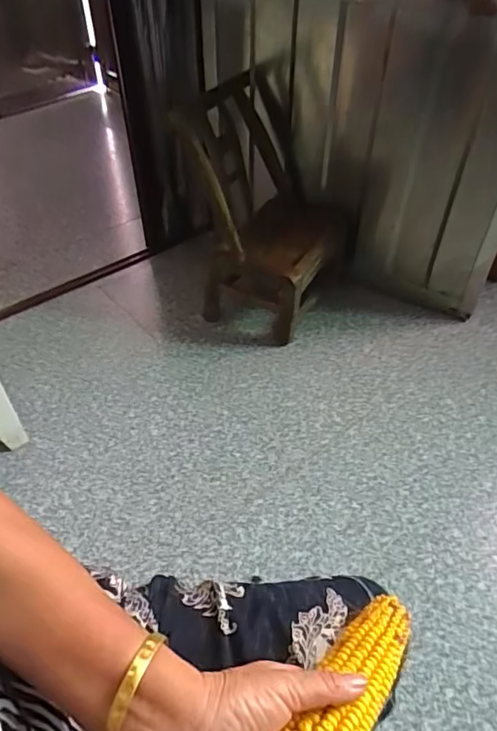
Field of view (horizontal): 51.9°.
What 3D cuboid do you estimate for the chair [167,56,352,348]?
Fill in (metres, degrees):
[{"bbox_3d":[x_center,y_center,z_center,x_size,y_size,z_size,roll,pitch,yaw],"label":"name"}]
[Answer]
[{"bbox_3d":[0.055,-0.391,1.281,0.316,0.527,0.479,21,48,16],"label":"chair"}]

